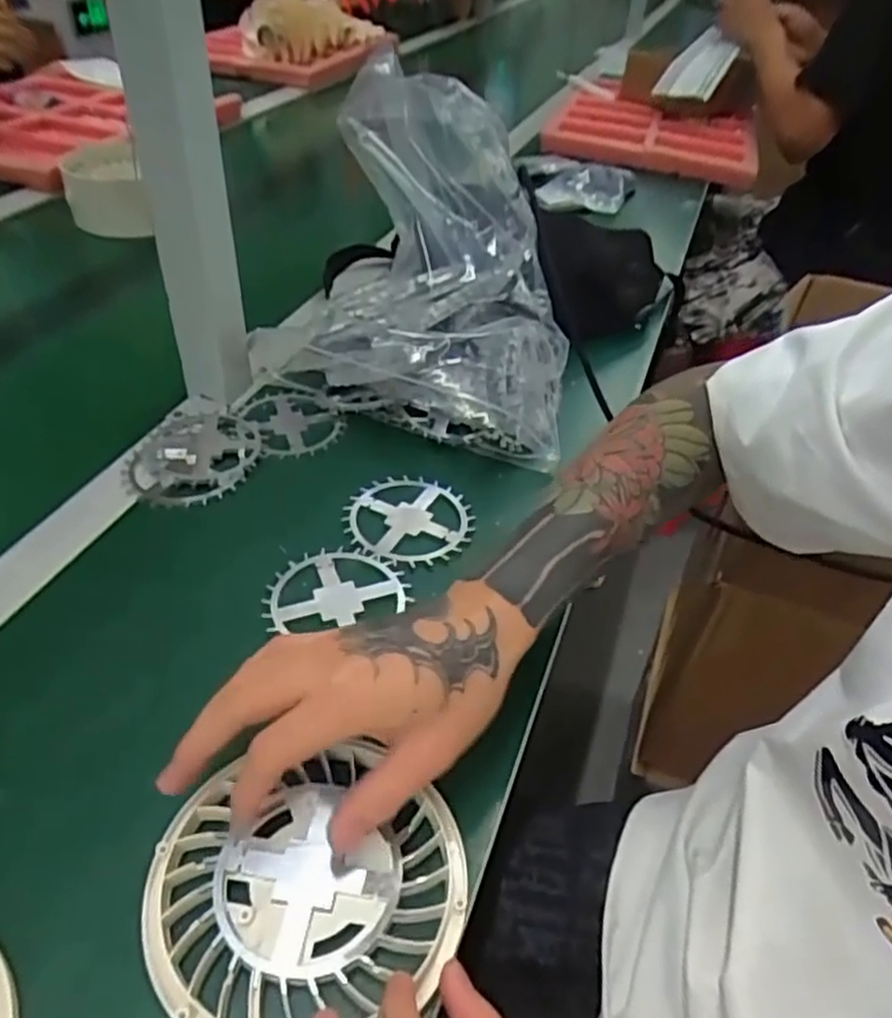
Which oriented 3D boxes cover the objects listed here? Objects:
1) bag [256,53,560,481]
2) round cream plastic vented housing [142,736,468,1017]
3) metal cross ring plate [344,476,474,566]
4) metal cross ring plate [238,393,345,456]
[{"bbox_3d":[-0.012,-0.201,0.564,0.246,0.197,0.223,14,42,9],"label":"bag"},{"bbox_3d":[-0.058,0.162,0.312,0.129,0.018,0.113,-4,43,-11],"label":"round cream plastic vented housing"},{"bbox_3d":[-0.024,0.007,0.488,0.083,0.004,0.081,3,42,-3],"label":"metal cross ring plate"},{"bbox_3d":[-0.122,-0.071,0.579,0.073,0.008,0.087,-14,41,-23],"label":"metal cross ring plate"}]

